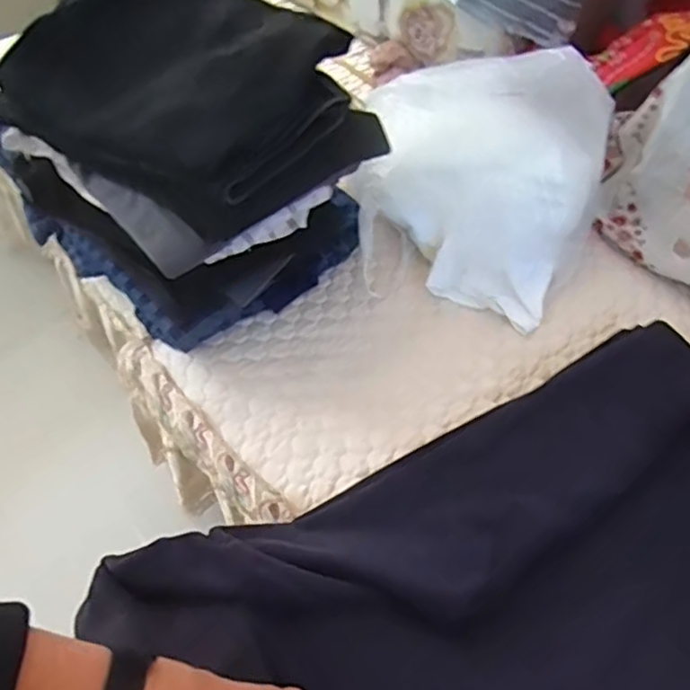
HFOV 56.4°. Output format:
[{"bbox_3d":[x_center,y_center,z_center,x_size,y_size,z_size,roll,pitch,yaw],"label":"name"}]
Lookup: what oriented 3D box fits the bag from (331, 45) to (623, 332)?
[{"bbox_3d":[0.151,-0.196,0.755,0.275,0.189,0.241,15,56,10],"label":"bag"}]

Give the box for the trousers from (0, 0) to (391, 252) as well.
[{"bbox_3d":[-0.143,-0.248,0.626,0.323,0.101,0.234,32,60,20],"label":"trousers"}]

